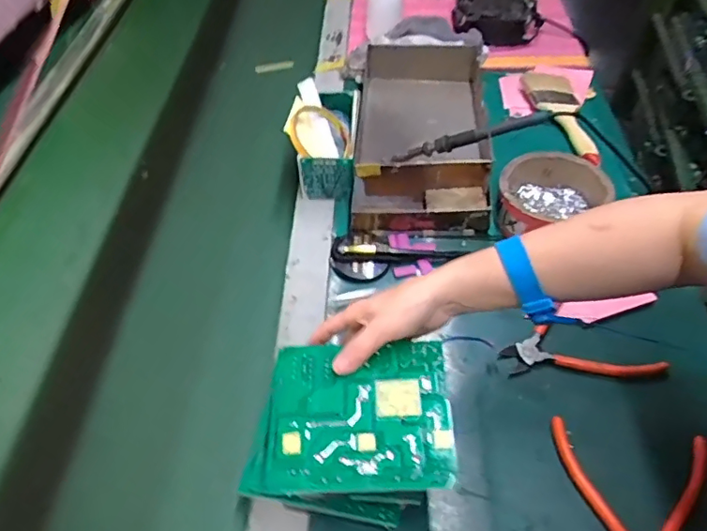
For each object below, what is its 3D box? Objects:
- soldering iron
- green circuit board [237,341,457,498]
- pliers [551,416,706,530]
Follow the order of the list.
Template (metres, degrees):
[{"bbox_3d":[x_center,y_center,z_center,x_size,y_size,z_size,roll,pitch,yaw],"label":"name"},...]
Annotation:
[{"bbox_3d":[0.139,-0.159,0.702,0.212,0.023,0.022,-12,48,19],"label":"soldering iron"},{"bbox_3d":[-0.001,0.109,0.410,0.140,0.008,0.113,-1,51,4],"label":"green circuit board"},{"bbox_3d":[0.221,0.176,0.463,0.120,0.010,0.142,24,55,23],"label":"pliers"}]

